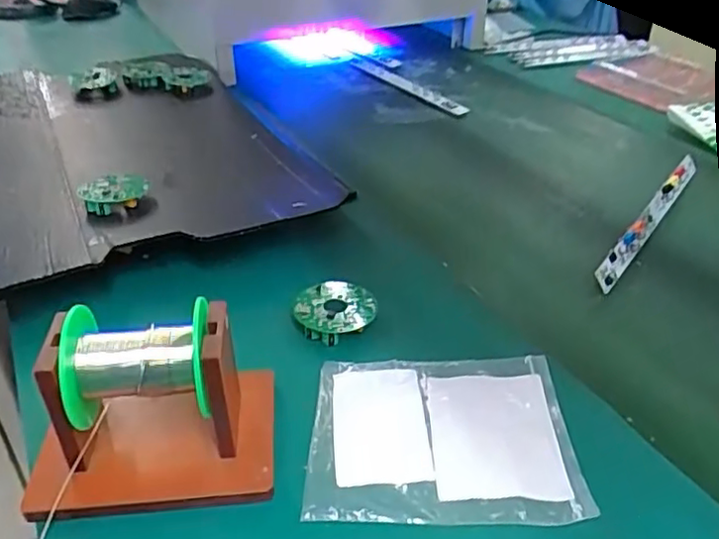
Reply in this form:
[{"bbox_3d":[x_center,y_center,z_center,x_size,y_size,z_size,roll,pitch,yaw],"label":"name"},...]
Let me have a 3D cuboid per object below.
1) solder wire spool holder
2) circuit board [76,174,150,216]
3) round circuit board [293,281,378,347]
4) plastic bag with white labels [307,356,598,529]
[{"bbox_3d":[-0.121,0.073,0.373,0.135,0.090,0.090,-3,34,-5],"label":"solder wire spool holder"},{"bbox_3d":[-0.233,-0.073,0.596,0.052,0.019,0.049,-28,43,-35],"label":"circuit board"},{"bbox_3d":[-0.019,0.032,0.499,0.061,0.015,0.053,-17,38,-24],"label":"round circuit board"},{"bbox_3d":[0.052,0.103,0.408,0.161,0.007,0.128,1,34,0],"label":"plastic bag with white labels"}]

